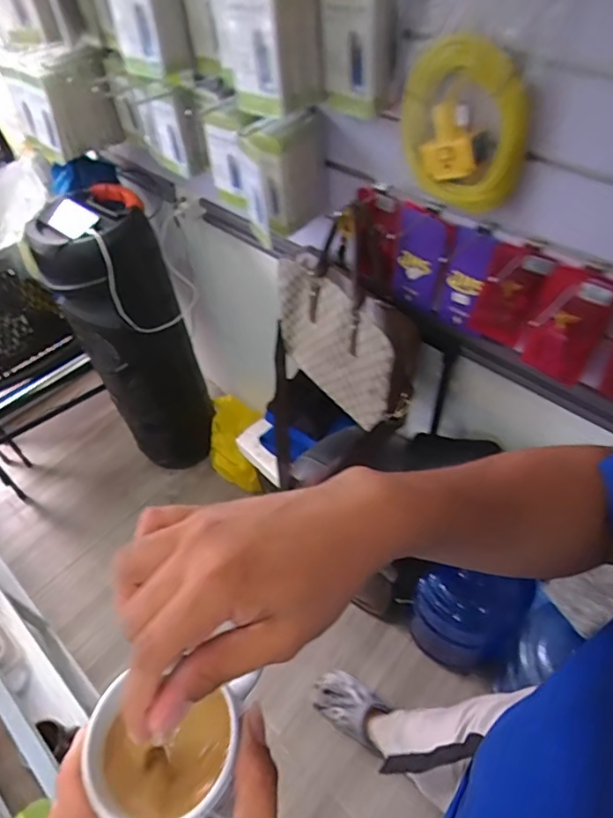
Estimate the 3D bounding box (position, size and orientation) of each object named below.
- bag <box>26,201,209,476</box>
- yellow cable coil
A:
[{"bbox_3d":[-0.469,-0.149,1.488,0.252,0.861,0.197,3,52,7],"label":"bag"},{"bbox_3d":[0.188,-0.341,0.626,0.167,0.230,0.043,29,77,11],"label":"yellow cable coil"}]

